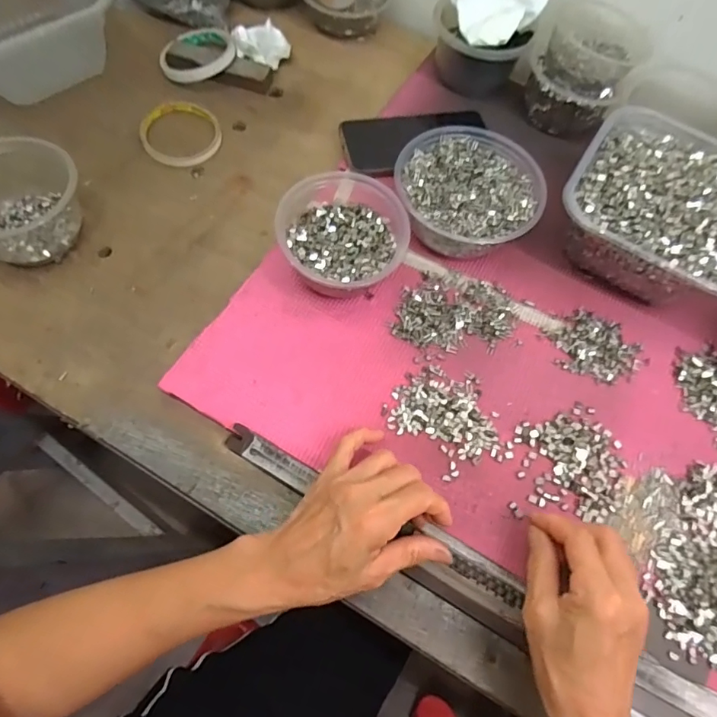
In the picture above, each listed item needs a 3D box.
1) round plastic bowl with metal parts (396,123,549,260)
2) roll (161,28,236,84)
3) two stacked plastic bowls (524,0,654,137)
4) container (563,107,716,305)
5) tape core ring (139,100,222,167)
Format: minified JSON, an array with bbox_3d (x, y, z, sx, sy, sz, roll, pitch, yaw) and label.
[{"bbox_3d":[0.102,-0.156,0.481,0.130,0.055,0.128,1,67,-3],"label":"round plastic bowl with metal parts"},{"bbox_3d":[-0.187,-0.353,0.575,0.085,0.016,0.085,1,67,-3],"label":"roll"},{"bbox_3d":[0.245,-0.315,0.548,0.099,0.076,0.110,28,68,8],"label":"two stacked plastic bowls"},{"bbox_3d":[0.287,-0.143,0.473,0.170,0.080,0.183,32,69,10],"label":"container"},{"bbox_3d":[-0.191,-0.243,0.537,0.082,0.011,0.088,1,67,-3],"label":"tape core ring"}]

